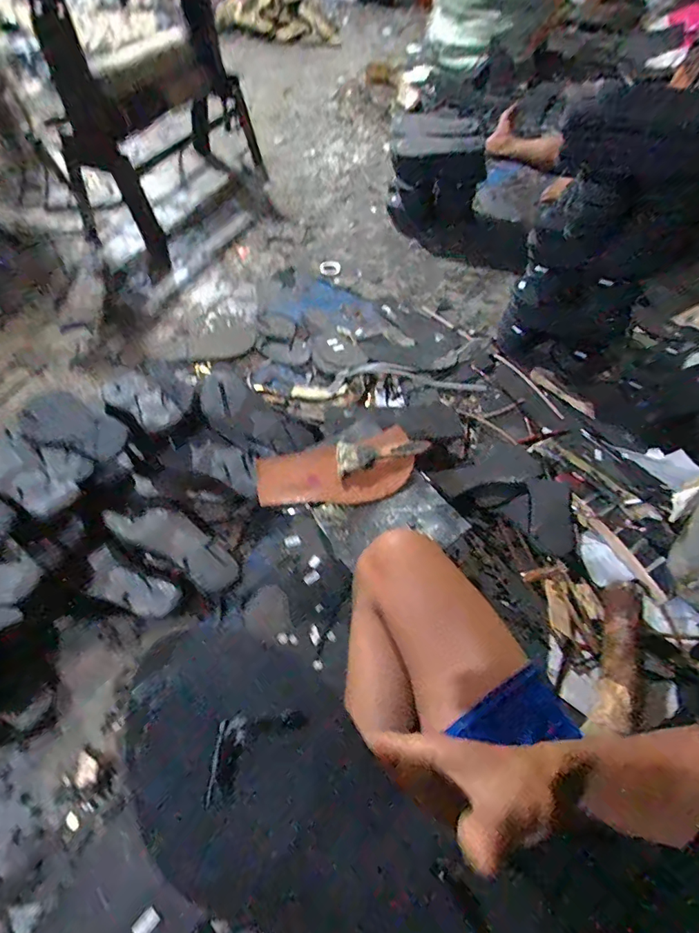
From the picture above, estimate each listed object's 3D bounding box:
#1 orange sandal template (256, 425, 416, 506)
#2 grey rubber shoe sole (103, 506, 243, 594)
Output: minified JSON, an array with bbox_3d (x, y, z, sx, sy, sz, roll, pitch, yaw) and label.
[{"bbox_3d":[-0.020,0.007,0.707,0.240,0.033,0.101,-10,57,-11],"label":"orange sandal template"},{"bbox_3d":[-0.275,0.116,0.722,0.221,0.021,0.081,28,59,14],"label":"grey rubber shoe sole"}]

